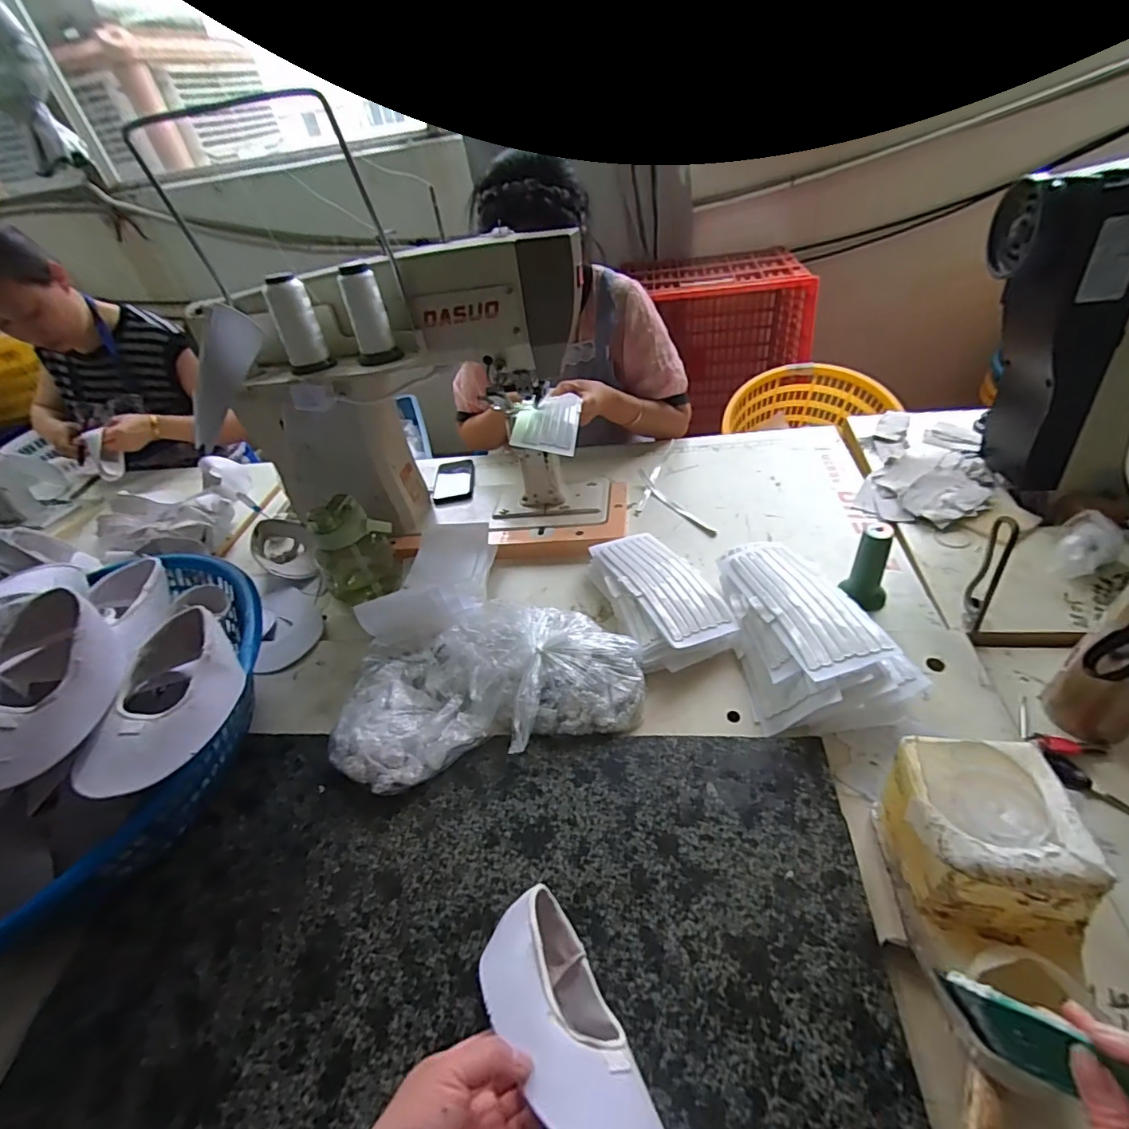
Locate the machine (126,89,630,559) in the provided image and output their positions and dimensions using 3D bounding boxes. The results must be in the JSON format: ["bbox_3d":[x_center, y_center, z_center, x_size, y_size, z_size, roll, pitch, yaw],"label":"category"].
[{"bbox_3d":[-0.221,-0.248,0.868,0.599,0.437,0.282,-9,43,1],"label":"machine"}]

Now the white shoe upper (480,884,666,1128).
[{"bbox_3d":[-0.001,0.343,0.390,0.077,0.072,0.180,-23,41,-19],"label":"white shoe upper"}]

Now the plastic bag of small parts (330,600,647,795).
[{"bbox_3d":[-0.098,0.146,0.677,0.377,0.072,0.206,-15,43,-5],"label":"plastic bag of small parts"}]

